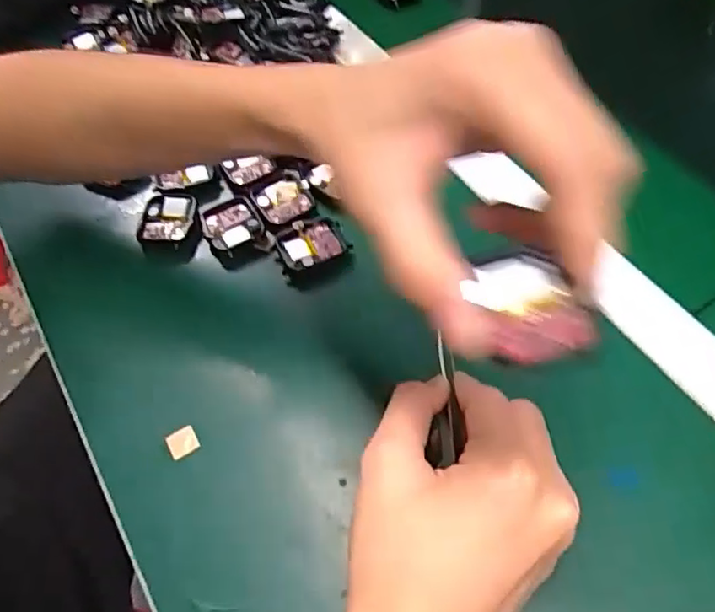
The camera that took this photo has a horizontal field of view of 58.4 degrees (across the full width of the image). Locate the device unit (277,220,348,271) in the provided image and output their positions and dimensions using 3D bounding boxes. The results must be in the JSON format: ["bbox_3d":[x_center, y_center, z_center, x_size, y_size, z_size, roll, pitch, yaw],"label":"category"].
[{"bbox_3d":[-0.031,-0.041,0.433,0.043,0.012,0.035,-20,58,-10],"label":"device unit"}]

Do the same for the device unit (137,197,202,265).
[{"bbox_3d":[-0.132,-0.052,0.455,0.042,0.021,0.053,-7,56,-1],"label":"device unit"}]

